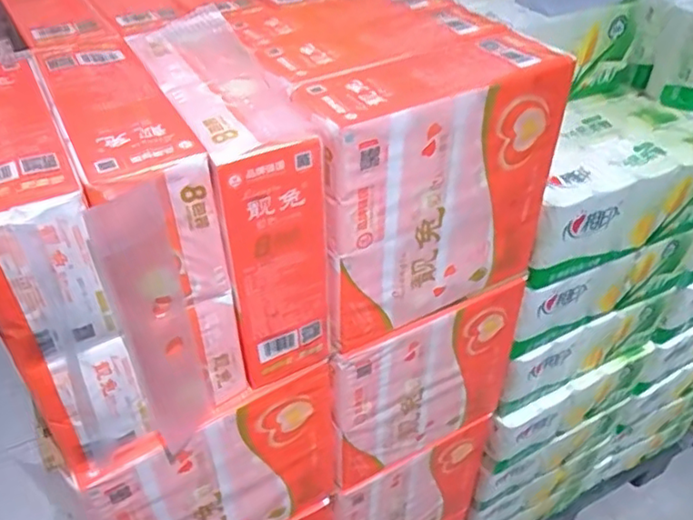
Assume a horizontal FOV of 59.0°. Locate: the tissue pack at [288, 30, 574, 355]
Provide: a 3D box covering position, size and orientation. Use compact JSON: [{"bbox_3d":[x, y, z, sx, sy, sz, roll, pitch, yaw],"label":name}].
[{"bbox_3d":[0.093,-0.070,0.659,0.279,0.285,0.080,-26,43,-22],"label":"tissue pack"}]

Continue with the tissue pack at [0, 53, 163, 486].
[{"bbox_3d":[-0.275,0.005,0.572,0.103,0.297,0.270,-21,42,-18],"label":"tissue pack"}]

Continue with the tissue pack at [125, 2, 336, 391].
[{"bbox_3d":[-0.115,-0.068,0.651,0.107,0.287,0.282,-21,42,-17],"label":"tissue pack"}]

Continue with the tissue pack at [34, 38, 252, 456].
[{"bbox_3d":[-0.187,-0.015,0.595,0.113,0.298,0.267,-21,42,-17],"label":"tissue pack"}]

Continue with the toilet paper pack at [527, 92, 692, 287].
[{"bbox_3d":[0.355,-0.117,0.886,0.362,0.142,0.195,-22,42,-18],"label":"toilet paper pack"}]

